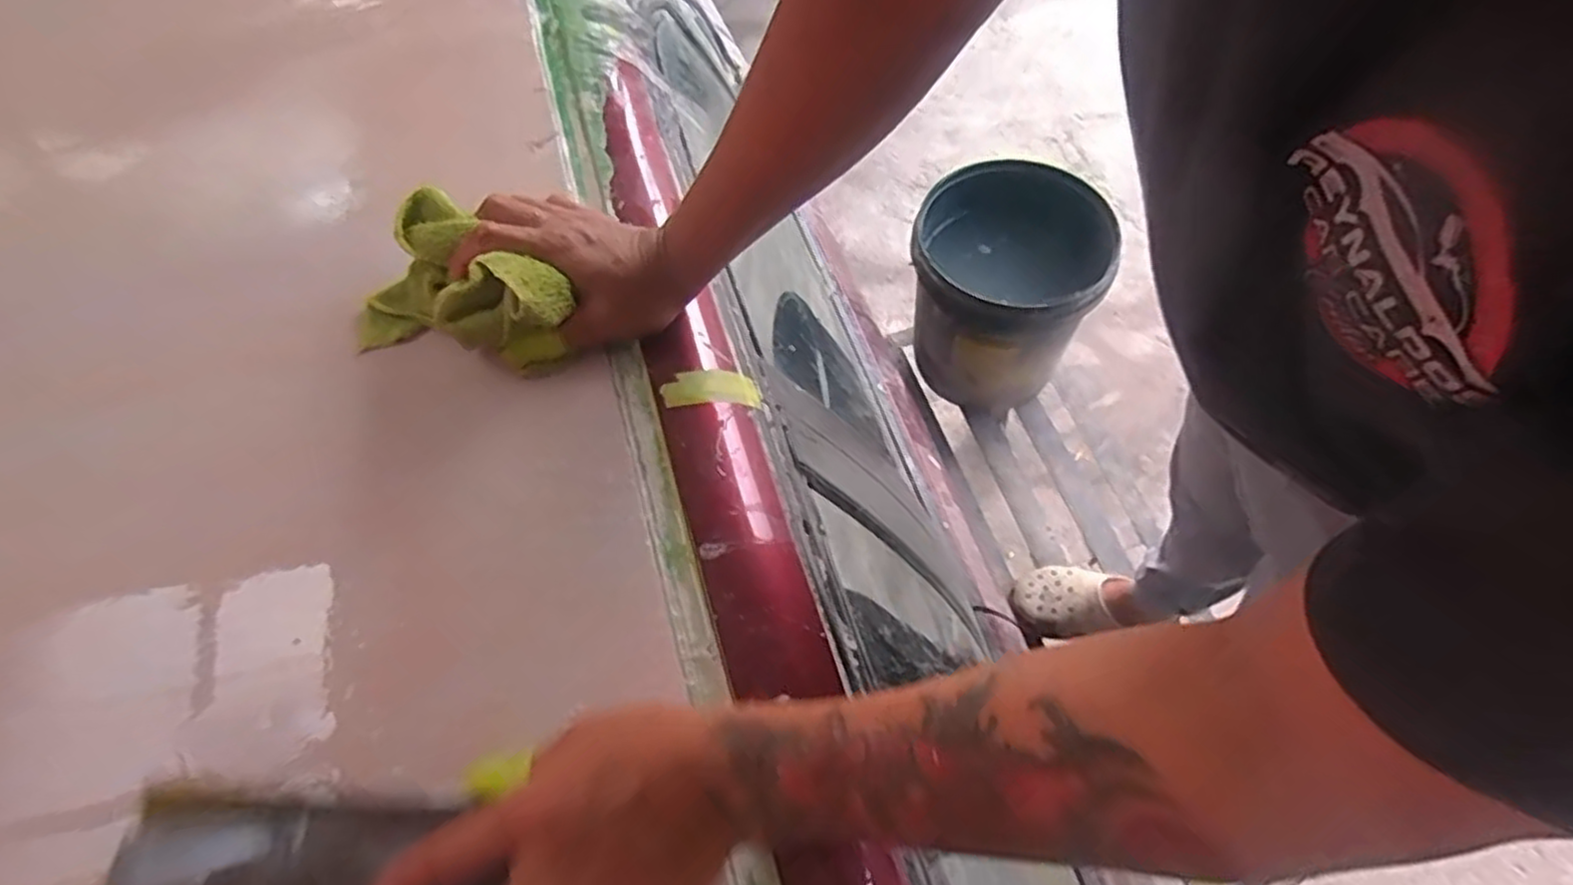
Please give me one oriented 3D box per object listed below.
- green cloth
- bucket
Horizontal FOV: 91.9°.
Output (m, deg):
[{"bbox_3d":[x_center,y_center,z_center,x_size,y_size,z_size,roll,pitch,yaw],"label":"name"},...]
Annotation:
[{"bbox_3d":[-0.200,-0.084,0.459,0.126,0.063,0.090,33,68,20],"label":"green cloth"},{"bbox_3d":[0.367,-0.267,1.312,0.300,0.360,0.313,1,61,5],"label":"bucket"}]

